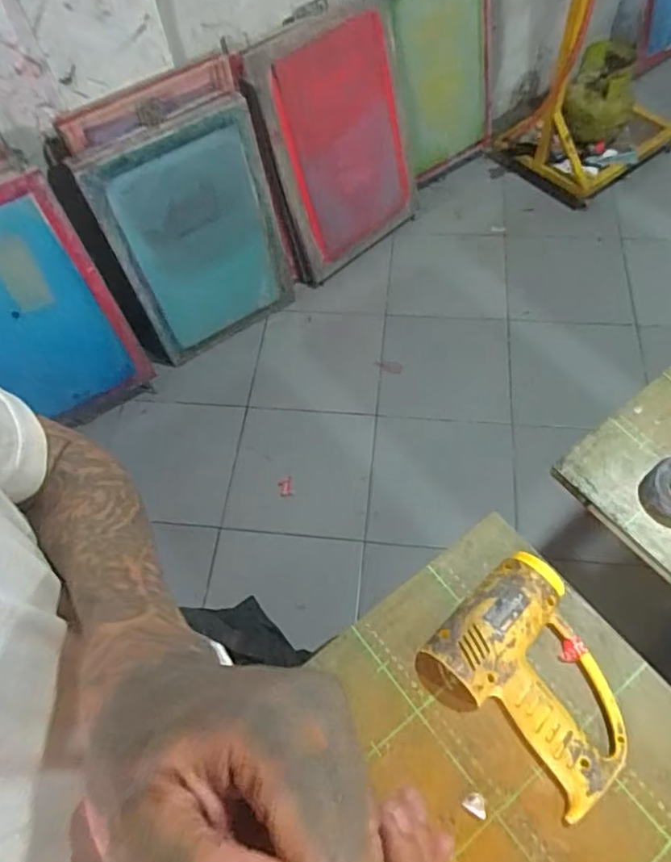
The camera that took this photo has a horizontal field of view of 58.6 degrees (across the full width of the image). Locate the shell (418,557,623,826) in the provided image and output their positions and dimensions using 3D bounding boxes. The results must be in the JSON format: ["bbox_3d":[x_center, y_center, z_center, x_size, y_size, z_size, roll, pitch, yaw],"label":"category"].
[{"bbox_3d":[0.192,0.226,0.558,0.148,0.040,0.195,-33,63,-15],"label":"shell"}]

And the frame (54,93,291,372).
[{"bbox_3d":[-0.414,-0.545,1.767,0.541,0.694,0.071,-39,58,-19],"label":"frame"}]

